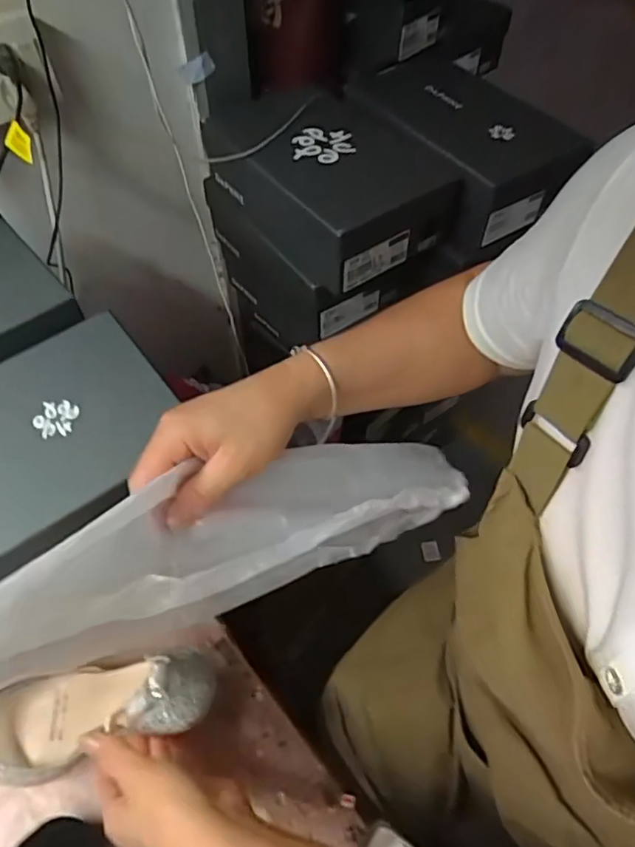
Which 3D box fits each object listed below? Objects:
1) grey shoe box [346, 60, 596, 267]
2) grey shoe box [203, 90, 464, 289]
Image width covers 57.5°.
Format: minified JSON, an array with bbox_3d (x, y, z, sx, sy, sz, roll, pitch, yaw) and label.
[{"bbox_3d":[0.193,-0.390,0.816,0.193,0.112,0.321,-22,57,-15],"label":"grey shoe box"},{"bbox_3d":[0.009,-0.315,0.754,0.214,0.093,0.288,-28,59,-19],"label":"grey shoe box"}]

